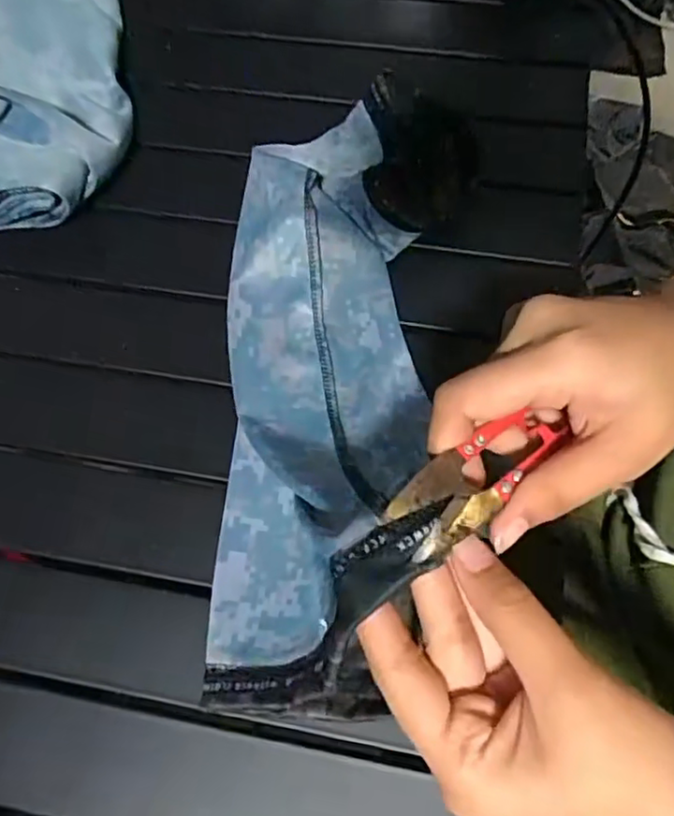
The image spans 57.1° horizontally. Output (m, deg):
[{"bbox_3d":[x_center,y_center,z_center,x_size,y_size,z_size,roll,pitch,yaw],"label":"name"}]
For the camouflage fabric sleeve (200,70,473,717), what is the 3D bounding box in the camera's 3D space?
[{"bbox_3d":[-0.009,-0.041,0.324,0.107,0.128,0.344,2,60,2],"label":"camouflage fabric sleeve"}]

